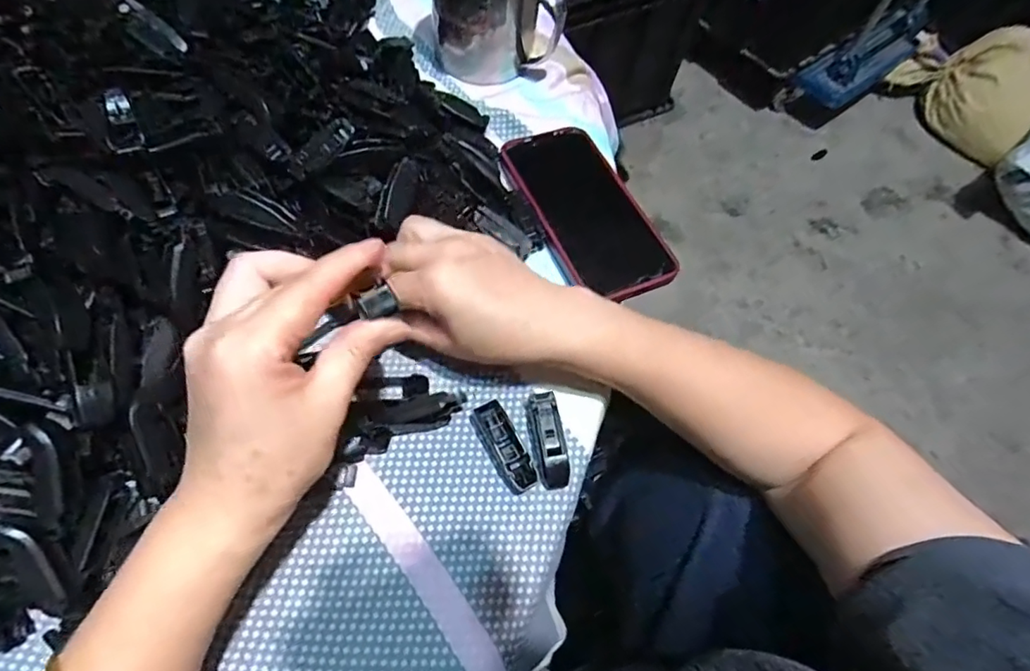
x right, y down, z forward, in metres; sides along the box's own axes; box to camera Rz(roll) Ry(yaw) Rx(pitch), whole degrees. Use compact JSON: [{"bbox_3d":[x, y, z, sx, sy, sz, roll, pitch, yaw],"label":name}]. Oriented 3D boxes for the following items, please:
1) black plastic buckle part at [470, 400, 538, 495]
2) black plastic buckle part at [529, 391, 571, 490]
[{"bbox_3d":[-0.006,0.065,0.331,0.021,0.014,0.055,-26,68,-16],"label":"black plastic buckle part"},{"bbox_3d":[0.020,0.061,0.330,0.017,0.015,0.055,-7,64,-7],"label":"black plastic buckle part"}]

